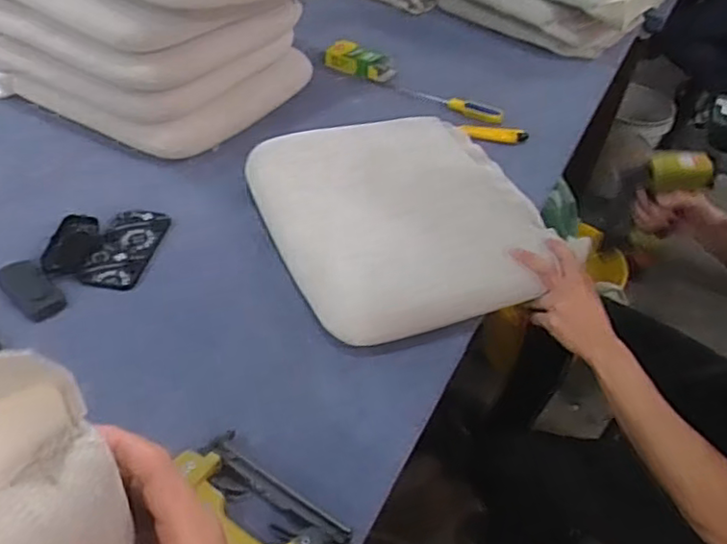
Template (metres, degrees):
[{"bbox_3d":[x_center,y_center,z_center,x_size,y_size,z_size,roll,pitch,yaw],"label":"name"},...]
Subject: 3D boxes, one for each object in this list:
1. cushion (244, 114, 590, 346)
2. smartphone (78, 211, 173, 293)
[{"bbox_3d":[0.091,-0.105,0.985,0.443,0.084,0.410,-17,48,-23],"label":"cushion"},{"bbox_3d":[-0.342,-0.034,0.937,0.080,0.012,0.163,8,43,2],"label":"smartphone"}]

